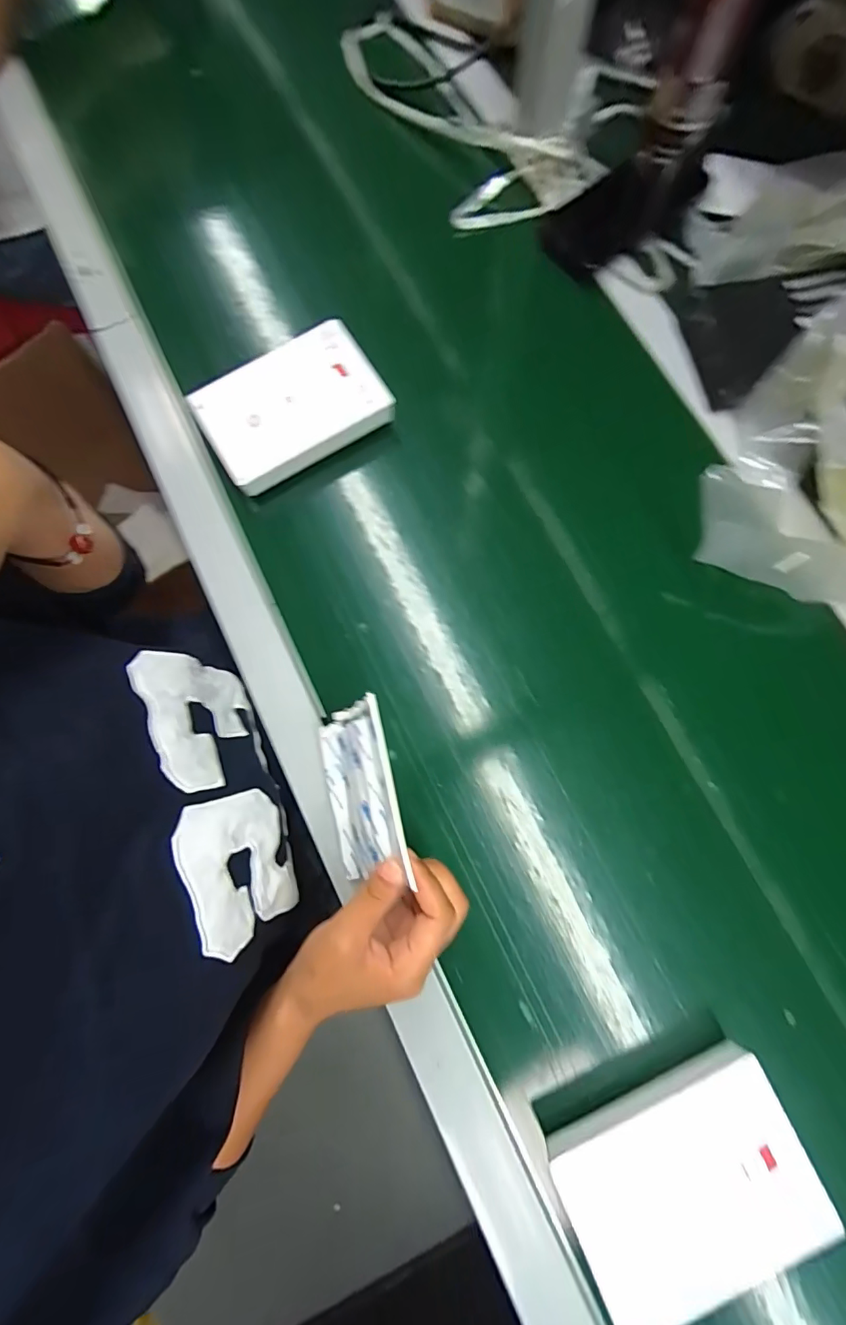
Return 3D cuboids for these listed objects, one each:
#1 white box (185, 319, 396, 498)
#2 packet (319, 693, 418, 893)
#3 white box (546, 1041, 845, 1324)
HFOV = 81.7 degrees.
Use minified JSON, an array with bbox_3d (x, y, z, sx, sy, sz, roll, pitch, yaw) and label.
[{"bbox_3d":[-0.106,-0.210,0.405,0.145,0.021,0.106,-32,81,-4],"label":"white box"},{"bbox_3d":[-0.039,0.081,0.316,0.009,0.080,0.108,-1,73,-37],"label":"packet"},{"bbox_3d":[0.160,0.317,0.295,0.141,0.021,0.099,-25,81,-3],"label":"white box"}]

